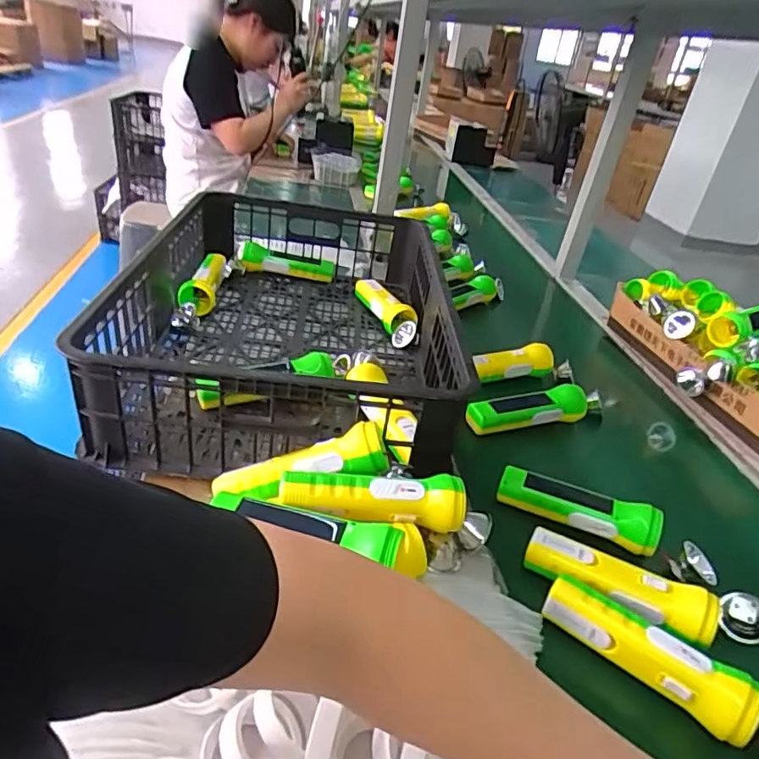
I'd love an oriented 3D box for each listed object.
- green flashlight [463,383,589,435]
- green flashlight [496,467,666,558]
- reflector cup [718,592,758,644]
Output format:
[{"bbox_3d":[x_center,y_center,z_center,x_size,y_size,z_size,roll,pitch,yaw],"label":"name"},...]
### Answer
[{"bbox_3d":[0.198,0.040,0.745,0.149,0.050,0.042,-3,36,-14],"label":"green flashlight"},{"bbox_3d":[0.212,0.134,0.596,0.161,0.049,0.053,22,34,19],"label":"green flashlight"},{"bbox_3d":[0.327,0.213,0.499,0.041,0.047,0.019,-16,7,38],"label":"reflector cup"}]

